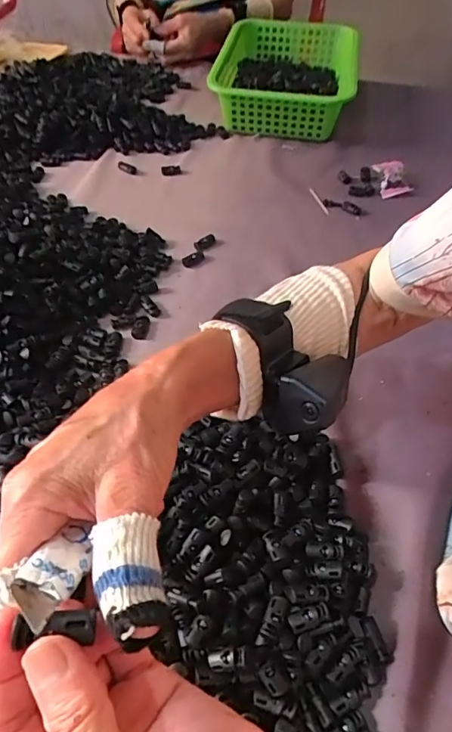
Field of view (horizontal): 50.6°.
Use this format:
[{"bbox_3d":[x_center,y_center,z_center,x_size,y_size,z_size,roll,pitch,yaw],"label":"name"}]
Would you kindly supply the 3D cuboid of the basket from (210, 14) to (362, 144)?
[{"bbox_3d":[0.106,-0.493,0.813,0.218,0.078,0.293,7,52,5],"label":"basket"}]

